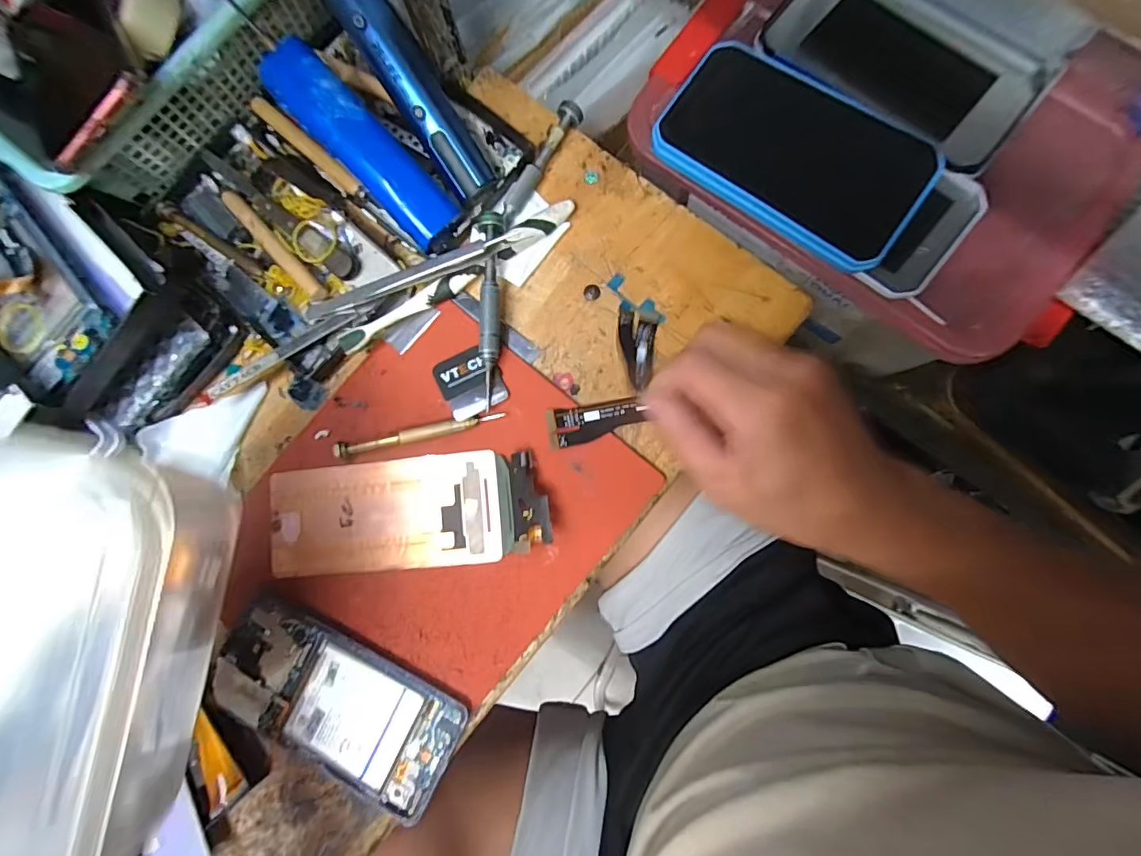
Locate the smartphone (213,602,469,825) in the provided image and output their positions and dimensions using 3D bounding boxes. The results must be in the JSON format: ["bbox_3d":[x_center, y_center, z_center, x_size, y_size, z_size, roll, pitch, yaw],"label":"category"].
[{"bbox_3d":[-0.144,0.169,0.313,0.155,0.015,0.074,26,87,6],"label":"smartphone"}]

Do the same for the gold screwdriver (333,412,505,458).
[{"bbox_3d":[-0.097,0.004,0.328,0.108,0.008,0.009,-12,83,3],"label":"gold screwdriver"}]

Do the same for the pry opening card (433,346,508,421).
[{"bbox_3d":[-0.064,-0.030,0.329,0.039,0.006,0.040,-25,85,-8],"label":"pry opening card"}]

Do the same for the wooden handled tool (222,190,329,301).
[{"bbox_3d":[-0.204,-0.126,0.349,0.012,0.008,0.101,-43,83,-1],"label":"wooden handled tool"}]

